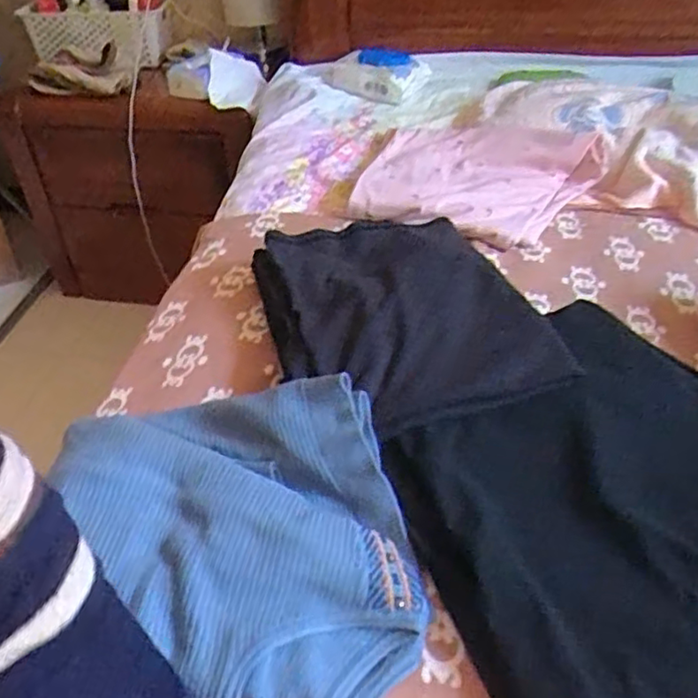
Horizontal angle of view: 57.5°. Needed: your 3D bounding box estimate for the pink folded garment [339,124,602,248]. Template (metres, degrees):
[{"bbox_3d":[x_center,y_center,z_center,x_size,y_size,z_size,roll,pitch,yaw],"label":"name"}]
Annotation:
[{"bbox_3d":[0.173,-0.240,0.893,0.318,0.059,0.266,15,43,19],"label":"pink folded garment"}]

